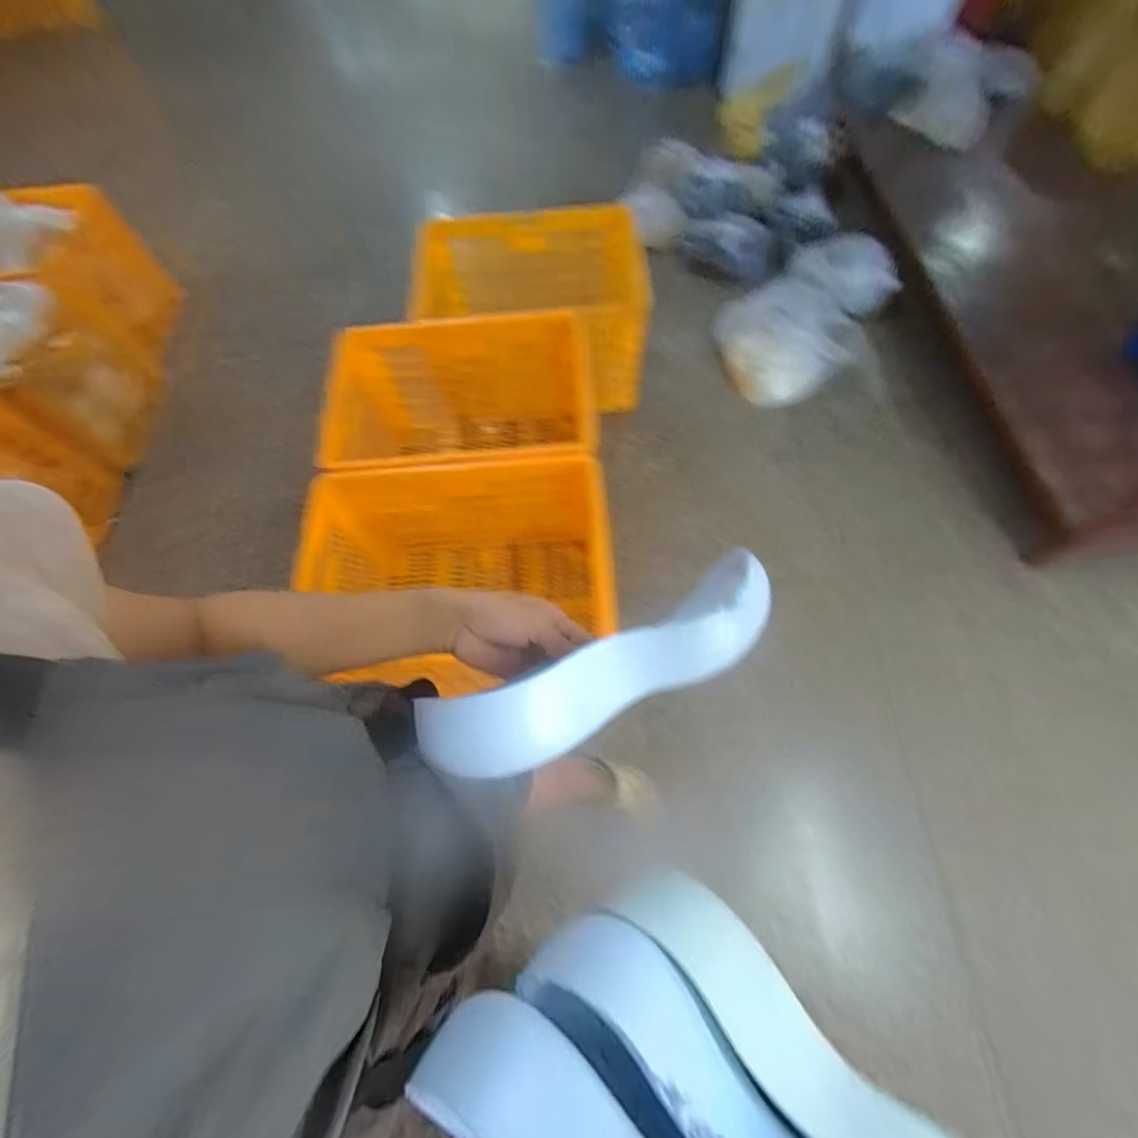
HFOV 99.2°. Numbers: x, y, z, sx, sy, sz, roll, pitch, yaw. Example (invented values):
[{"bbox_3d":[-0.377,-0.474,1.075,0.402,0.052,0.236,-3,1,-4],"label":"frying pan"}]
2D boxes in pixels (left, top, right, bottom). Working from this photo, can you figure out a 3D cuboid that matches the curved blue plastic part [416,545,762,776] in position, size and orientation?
[{"bbox_3d":[0.031,0.064,0.320,0.256,0.036,0.063,-23,66,-14],"label":"curved blue plastic part"}]

